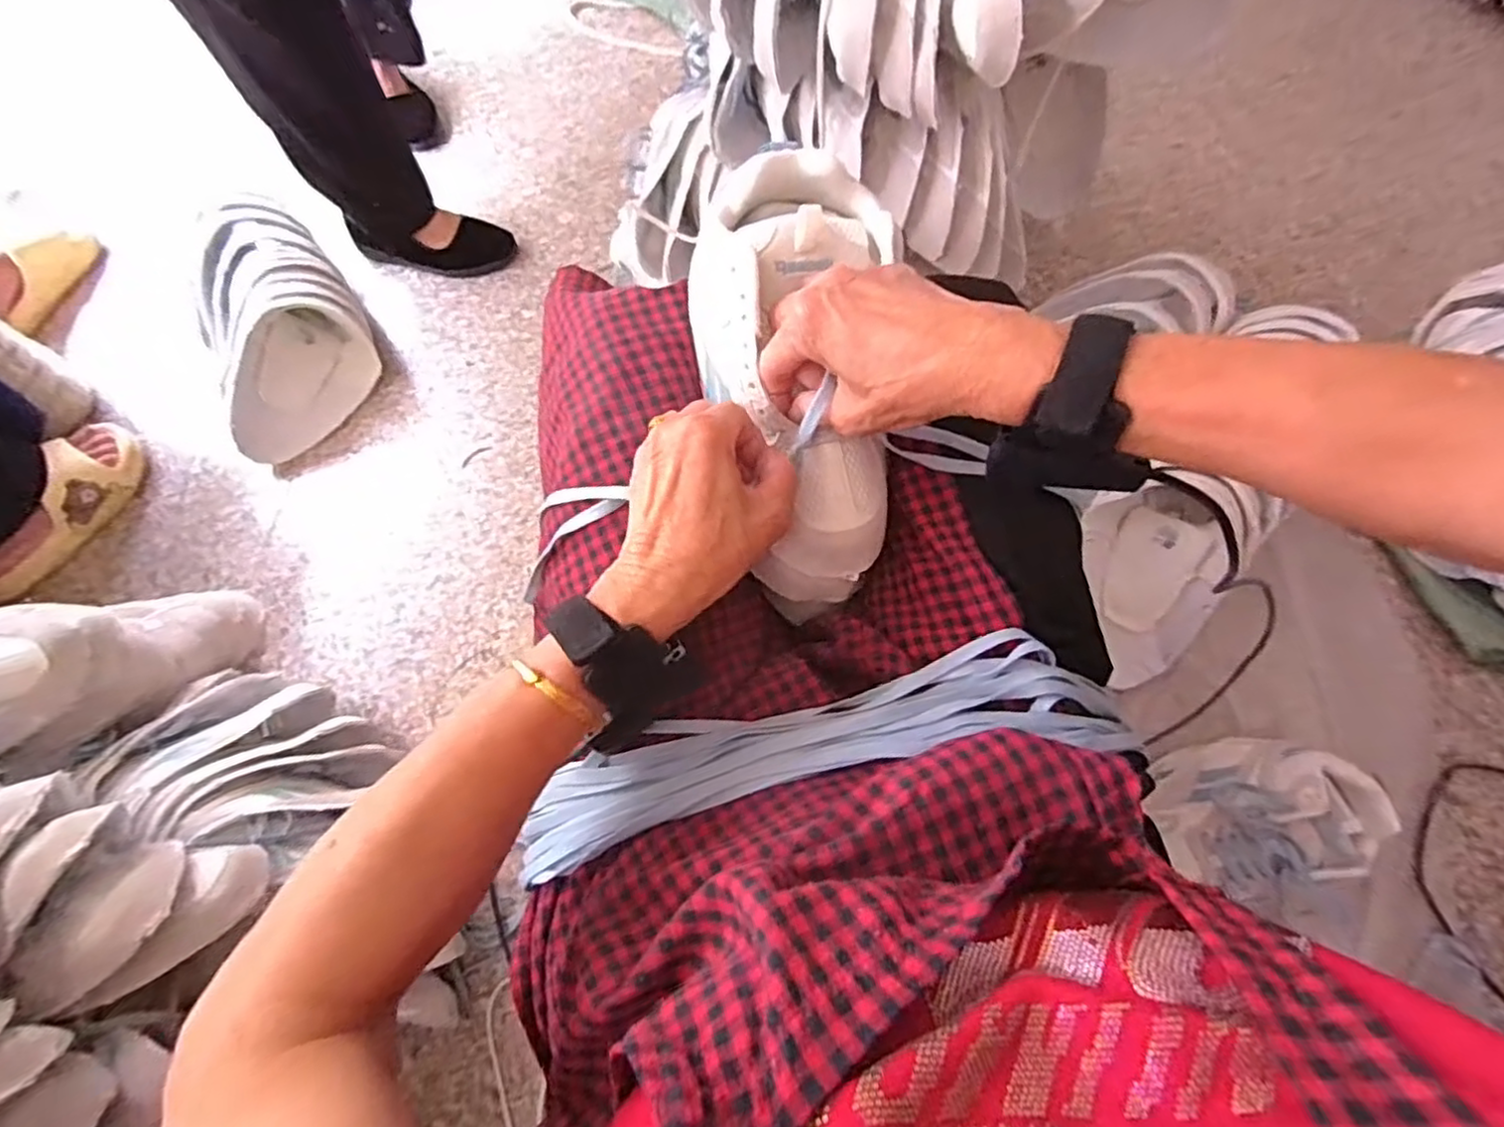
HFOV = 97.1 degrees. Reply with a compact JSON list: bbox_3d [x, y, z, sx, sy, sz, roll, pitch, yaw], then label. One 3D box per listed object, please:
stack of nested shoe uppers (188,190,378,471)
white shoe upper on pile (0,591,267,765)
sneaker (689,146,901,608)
[{"bbox_3d":[-0.649,-0.333,0.905,0.211,0.132,0.331,-28,71,-9],"label":"stack of nested shoe uppers"},{"bbox_3d":[-0.698,0.104,0.654,0.141,0.381,0.130,42,113,15],"label":"white shoe upper on pile"},{"bbox_3d":[0.035,-0.099,0.384,0.115,0.072,0.262,-11,97,-2],"label":"sneaker"}]

